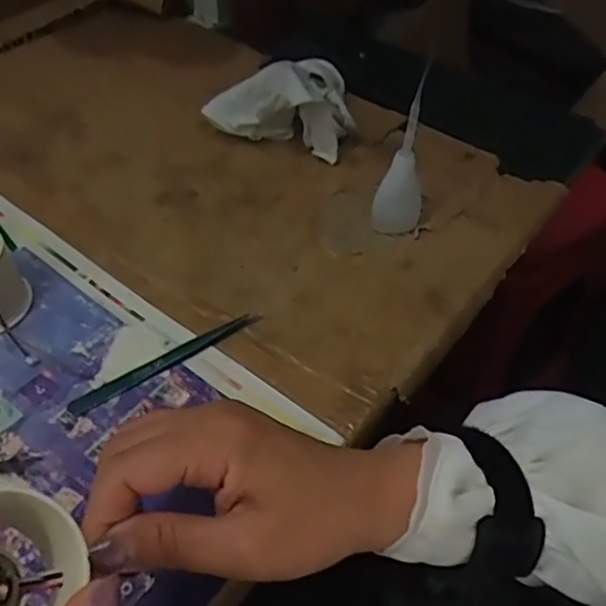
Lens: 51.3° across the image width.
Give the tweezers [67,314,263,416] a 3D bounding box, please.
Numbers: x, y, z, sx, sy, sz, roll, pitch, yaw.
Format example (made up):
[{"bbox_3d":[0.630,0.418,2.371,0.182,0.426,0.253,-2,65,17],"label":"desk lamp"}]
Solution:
[{"bbox_3d":[-0.082,0.034,0.388,0.126,0.004,0.013,-28,57,-24],"label":"tweezers"}]

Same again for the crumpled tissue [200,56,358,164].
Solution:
[{"bbox_3d":[-0.012,-0.176,0.532,0.115,0.062,0.090,16,51,10],"label":"crumpled tissue"}]

